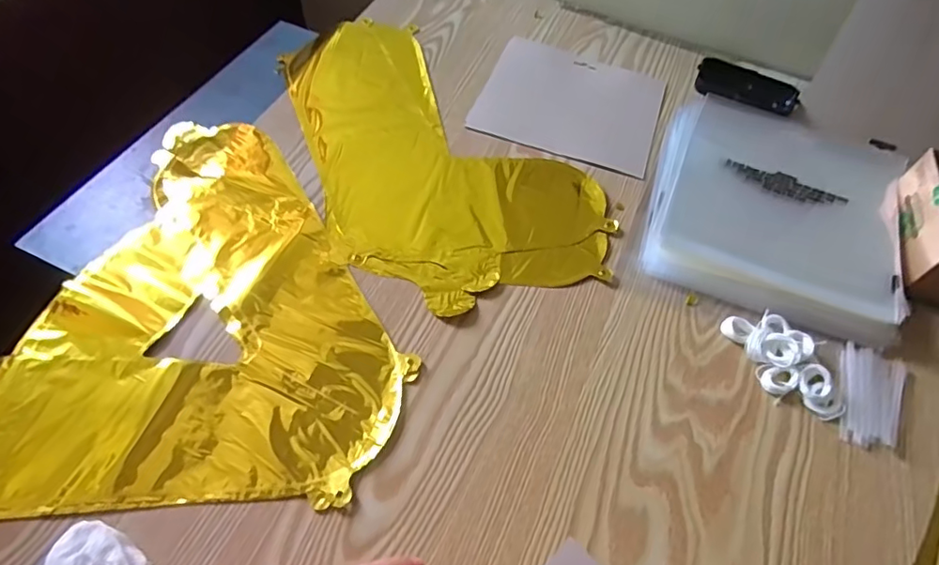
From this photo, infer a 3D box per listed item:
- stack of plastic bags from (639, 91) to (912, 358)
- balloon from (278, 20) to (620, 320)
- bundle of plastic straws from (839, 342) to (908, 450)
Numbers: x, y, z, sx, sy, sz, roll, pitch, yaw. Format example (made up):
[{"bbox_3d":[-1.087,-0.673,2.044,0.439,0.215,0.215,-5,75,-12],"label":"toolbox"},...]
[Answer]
[{"bbox_3d":[0.292,-0.085,0.522,0.211,0.034,0.263,18,57,8],"label":"stack of plastic bags"},{"bbox_3d":[-0.041,-0.152,0.560,0.242,0.008,0.408,-16,59,-14],"label":"balloon"},{"bbox_3d":[0.317,0.091,0.426,0.050,0.008,0.086,21,58,9],"label":"bundle of plastic straws"}]

